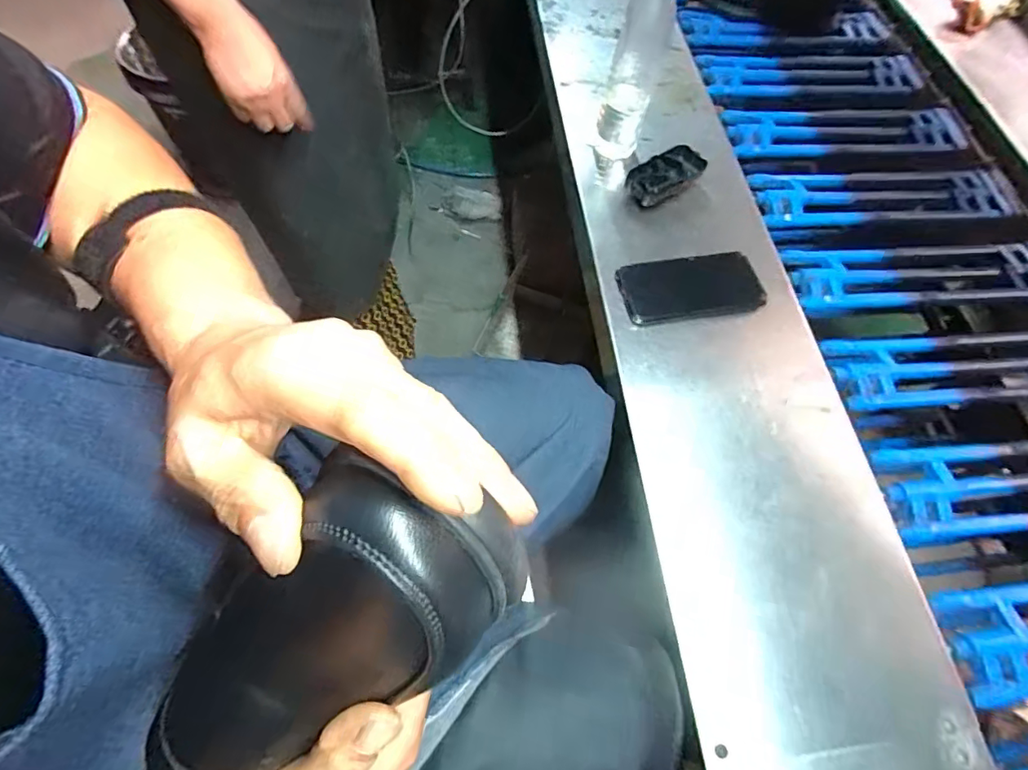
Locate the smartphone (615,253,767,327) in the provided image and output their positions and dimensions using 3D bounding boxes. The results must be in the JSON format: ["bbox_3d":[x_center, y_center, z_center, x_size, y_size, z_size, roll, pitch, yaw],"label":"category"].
[{"bbox_3d":[0.205,-0.112,0.584,0.160,0.008,0.085,-7,63,-7],"label":"smartphone"}]

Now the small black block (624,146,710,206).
[{"bbox_3d":[0.196,-0.276,0.659,0.118,0.019,0.056,-38,71,-20],"label":"small black block"}]

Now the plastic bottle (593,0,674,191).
[{"bbox_3d":[0.144,-0.373,0.616,0.056,0.263,0.058,17,63,5],"label":"plastic bottle"}]

